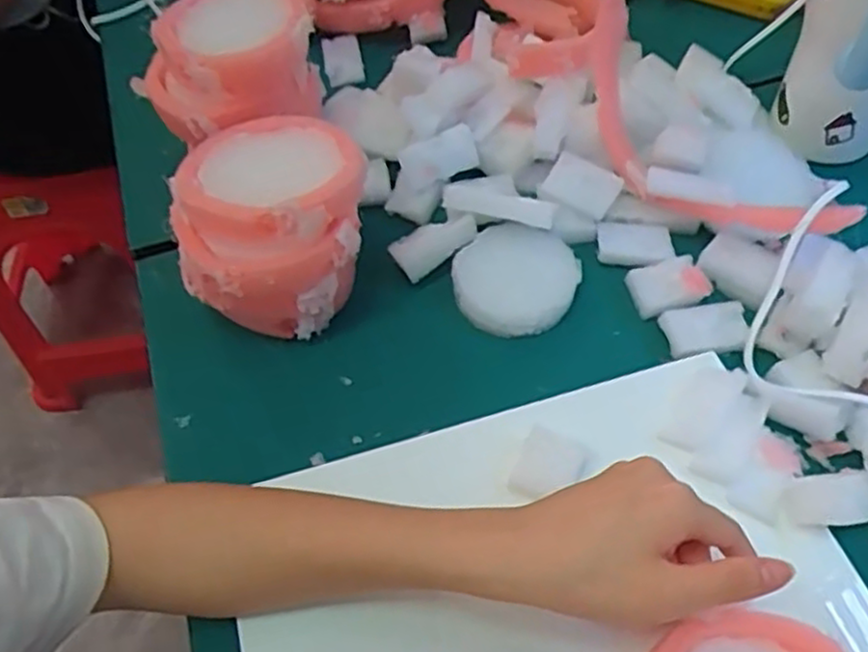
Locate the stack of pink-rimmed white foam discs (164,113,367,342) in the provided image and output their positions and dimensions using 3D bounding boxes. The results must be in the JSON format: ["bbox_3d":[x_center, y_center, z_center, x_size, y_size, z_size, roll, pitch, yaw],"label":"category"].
[{"bbox_3d":[-0.096,-0.054,0.449,0.111,0.114,0.100,-22,56,-10],"label":"stack of pink-rimmed white foam discs"}]

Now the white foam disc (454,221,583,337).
[{"bbox_3d":[0.052,-0.031,0.474,0.075,0.009,0.075,-3,72,11],"label":"white foam disc"}]

